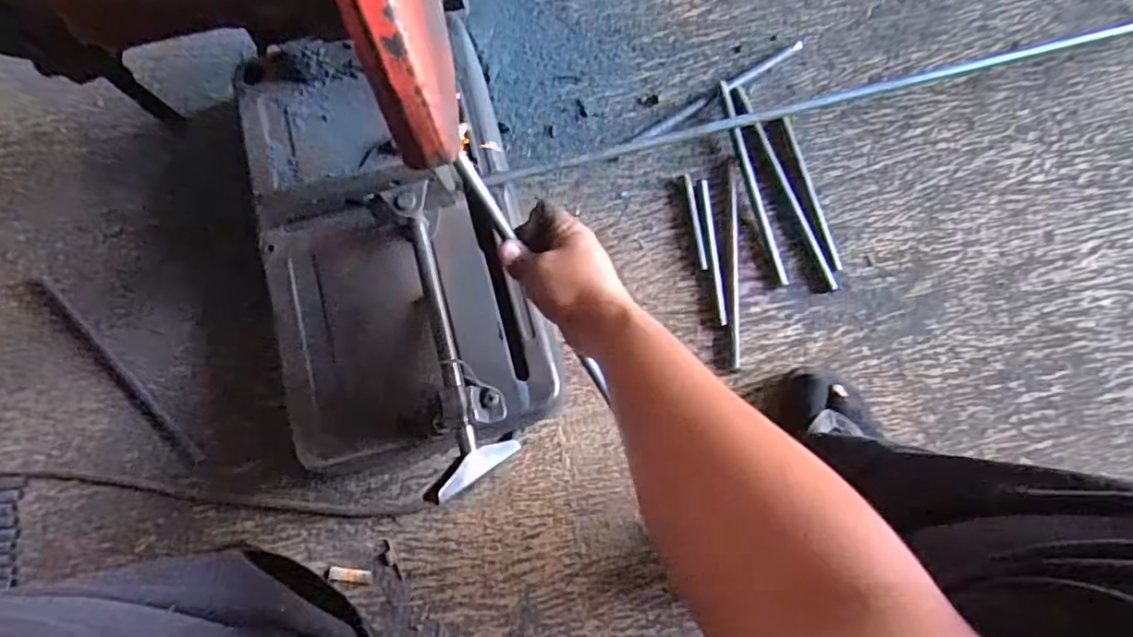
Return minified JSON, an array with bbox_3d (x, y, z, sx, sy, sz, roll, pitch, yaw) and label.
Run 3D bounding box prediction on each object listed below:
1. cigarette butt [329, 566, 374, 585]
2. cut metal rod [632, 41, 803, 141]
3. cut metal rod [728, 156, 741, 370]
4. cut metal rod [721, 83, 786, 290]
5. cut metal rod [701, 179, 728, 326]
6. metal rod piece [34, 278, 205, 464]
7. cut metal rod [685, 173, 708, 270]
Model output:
[{"bbox_3d":[-0.213,0.254,0.613,0.043,0.004,0.014,9,78,2],"label":"cigarette butt"},{"bbox_3d":[0.179,-0.264,0.717,0.227,0.008,0.015,-32,80,-6],"label":"cut metal rod"},{"bbox_3d":[0.182,-0.064,0.674,0.010,0.004,0.234,2,78,1],"label":"cut metal rod"},{"bbox_3d":[0.206,-0.152,0.686,0.011,0.016,0.238,-13,78,-2],"label":"cut metal rod"},{"bbox_3d":[0.160,-0.074,0.676,0.009,0.005,0.165,-5,78,-1],"label":"cut metal rod"},{"bbox_3d":[-0.475,0.054,0.656,0.015,0.009,0.270,-44,81,-8],"label":"metal rod piece"},{"bbox_3d":[0.143,-0.107,0.684,0.008,0.006,0.110,-8,78,-1],"label":"cut metal rod"}]

